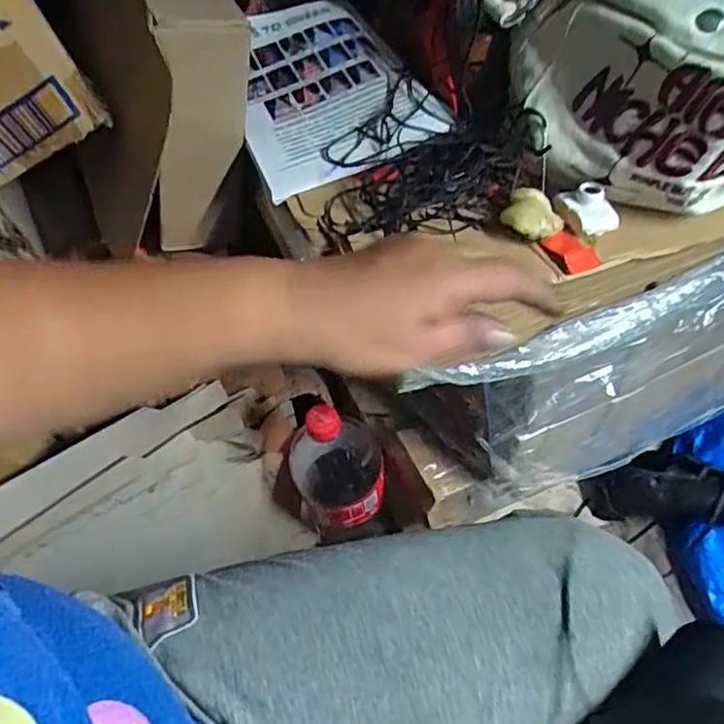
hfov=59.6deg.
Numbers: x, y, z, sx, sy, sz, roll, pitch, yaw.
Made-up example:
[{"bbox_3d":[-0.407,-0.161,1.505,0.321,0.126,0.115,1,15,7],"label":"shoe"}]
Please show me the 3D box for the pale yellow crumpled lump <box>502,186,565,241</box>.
[{"bbox_3d":[0.121,-0.104,0.446,0.041,0.020,0.029,16,55,17],"label":"pale yellow crumpled lump"}]

